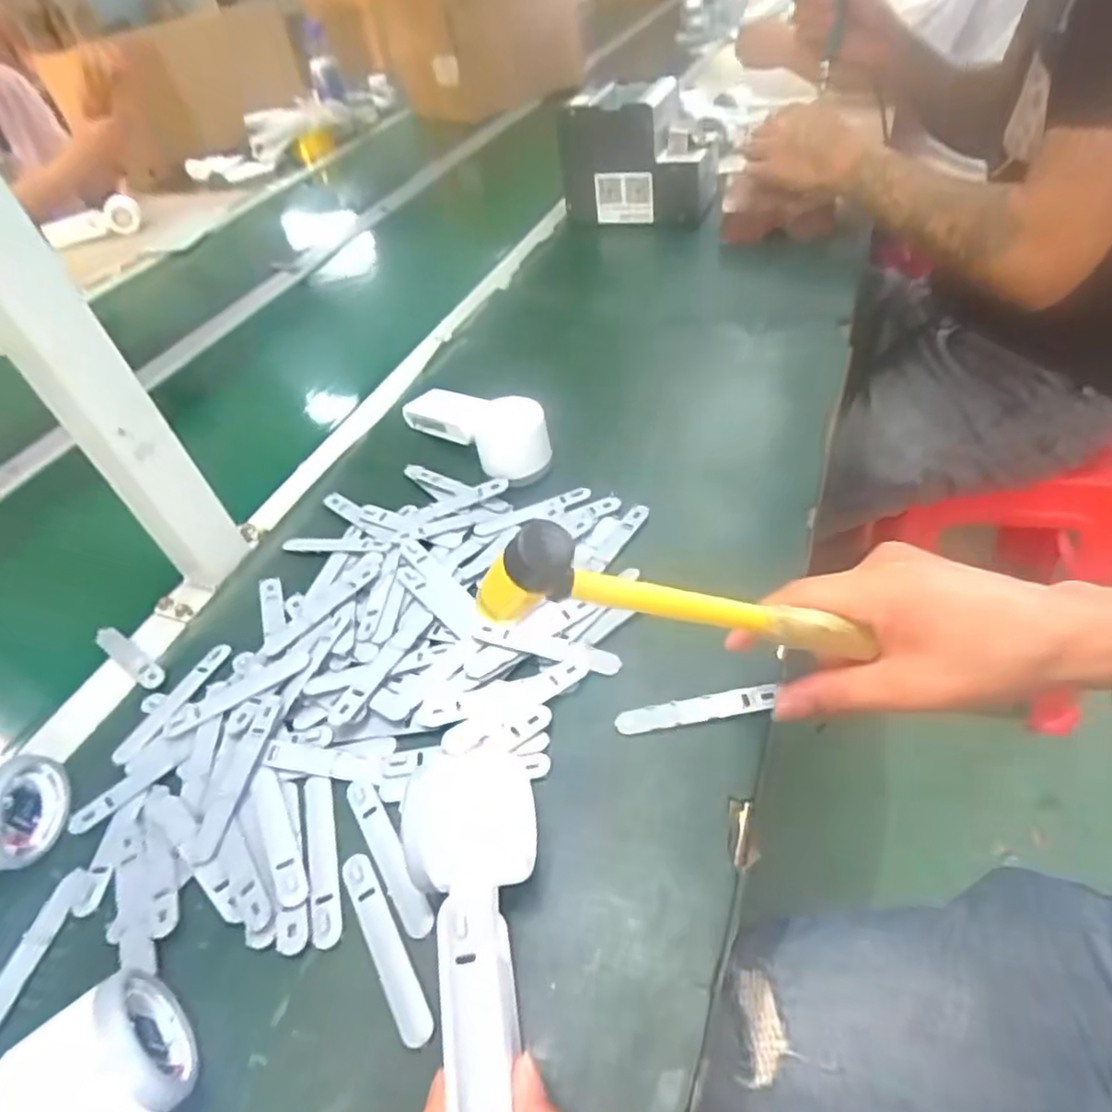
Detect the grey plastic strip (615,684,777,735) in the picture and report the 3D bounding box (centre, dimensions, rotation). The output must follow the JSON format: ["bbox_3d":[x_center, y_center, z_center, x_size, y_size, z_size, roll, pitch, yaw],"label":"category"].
[{"bbox_3d":[0.078,0.086,0.389,0.088,0.004,0.014,-11,46,3],"label":"grey plastic strip"}]

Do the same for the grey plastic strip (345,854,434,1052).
[{"bbox_3d":[-0.082,0.184,0.329,0.015,0.004,0.093,-26,49,-17],"label":"grey plastic strip"}]

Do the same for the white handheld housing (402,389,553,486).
[{"bbox_3d":[-0.069,-0.117,0.595,0.053,0.053,0.160,-36,49,-22],"label":"white handheld housing"}]

